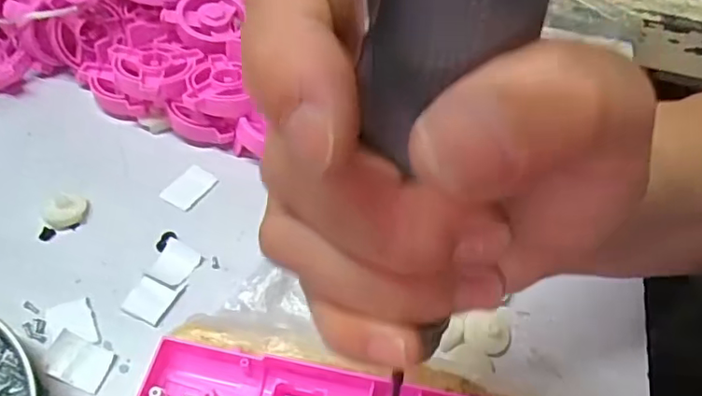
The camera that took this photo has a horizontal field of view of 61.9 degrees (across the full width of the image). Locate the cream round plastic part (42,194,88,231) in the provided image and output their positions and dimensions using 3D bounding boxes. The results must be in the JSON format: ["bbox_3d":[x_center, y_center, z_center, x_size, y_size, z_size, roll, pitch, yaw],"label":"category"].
[{"bbox_3d":[-0.157,0.008,0.322,0.022,0.011,0.017,-31,62,-25],"label":"cream round plastic part"}]

